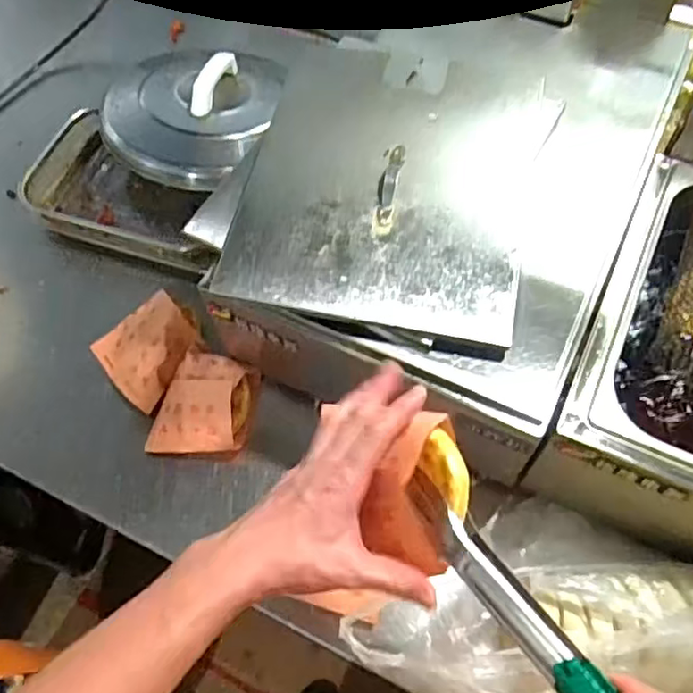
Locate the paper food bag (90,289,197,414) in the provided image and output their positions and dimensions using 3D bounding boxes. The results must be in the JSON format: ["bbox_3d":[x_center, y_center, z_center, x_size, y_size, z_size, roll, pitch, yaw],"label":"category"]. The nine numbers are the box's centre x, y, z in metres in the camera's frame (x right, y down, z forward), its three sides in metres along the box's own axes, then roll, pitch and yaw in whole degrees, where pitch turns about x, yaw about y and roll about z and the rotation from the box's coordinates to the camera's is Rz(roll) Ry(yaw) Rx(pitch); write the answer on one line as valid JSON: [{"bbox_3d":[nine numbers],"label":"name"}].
[{"bbox_3d":[-0.232,0.002,0.746,0.111,0.041,0.117,-38,68,-16],"label":"paper food bag"}]

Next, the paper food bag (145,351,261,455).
[{"bbox_3d":[-0.159,0.064,0.709,0.100,0.061,0.114,10,64,7],"label":"paper food bag"}]

